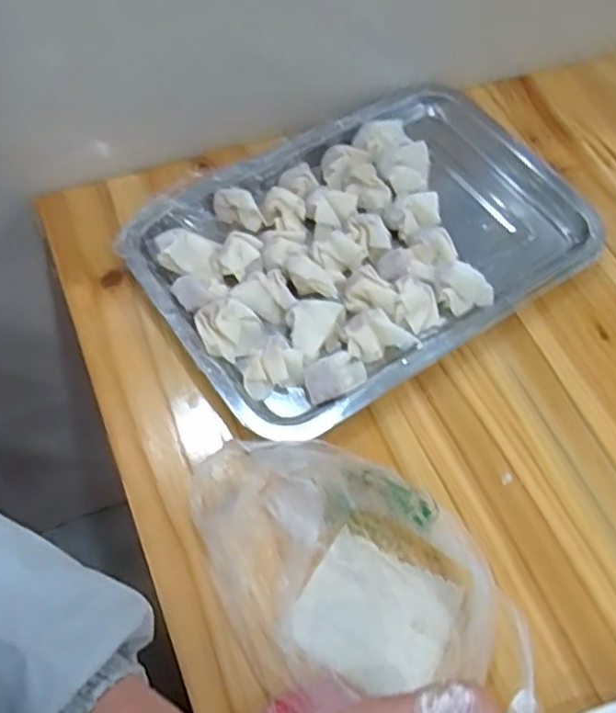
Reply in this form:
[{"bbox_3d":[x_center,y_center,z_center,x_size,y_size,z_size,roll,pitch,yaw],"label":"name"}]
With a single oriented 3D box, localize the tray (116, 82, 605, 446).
[{"bbox_3d":[0.046,-0.085,0.495,0.311,0.027,0.204,-30,67,-19],"label":"tray"}]

